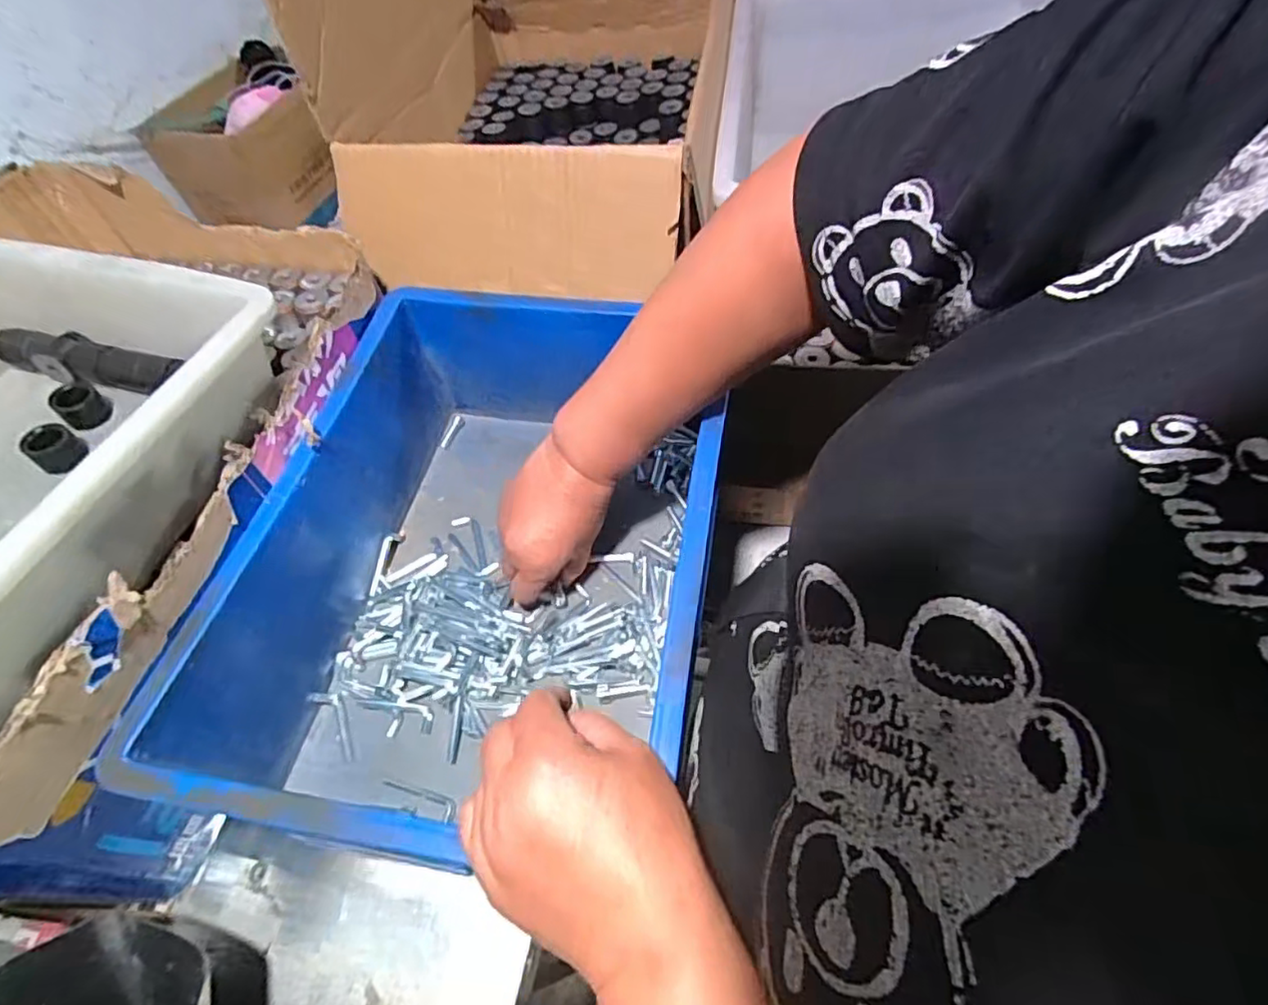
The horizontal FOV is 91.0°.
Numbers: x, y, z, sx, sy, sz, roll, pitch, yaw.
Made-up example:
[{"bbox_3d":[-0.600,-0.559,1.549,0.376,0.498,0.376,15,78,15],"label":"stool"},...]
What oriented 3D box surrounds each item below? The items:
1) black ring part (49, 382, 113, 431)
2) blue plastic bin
[{"bbox_3d":[-0.395,-0.069,0.446,0.028,0.026,0.028,31,64,23],"label":"black ring part"},{"bbox_3d":[-0.109,0.032,0.462,0.260,0.145,0.393,6,57,9],"label":"blue plastic bin"}]

